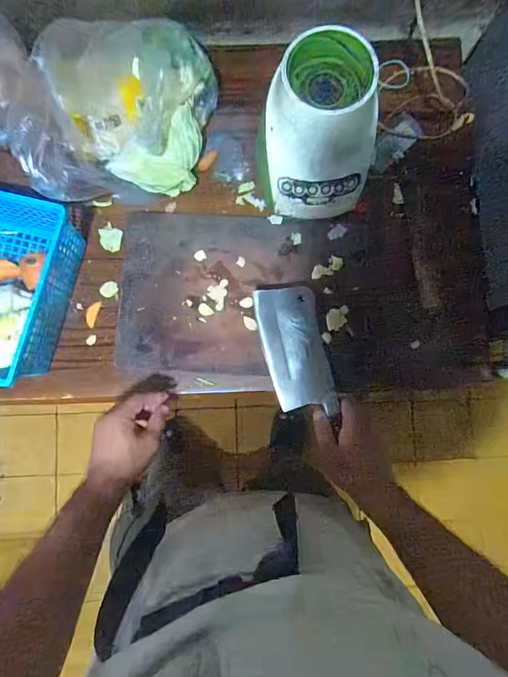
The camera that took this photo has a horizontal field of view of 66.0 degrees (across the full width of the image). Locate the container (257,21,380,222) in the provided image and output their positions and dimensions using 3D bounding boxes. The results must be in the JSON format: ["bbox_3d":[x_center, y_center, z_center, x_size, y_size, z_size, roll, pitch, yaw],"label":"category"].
[{"bbox_3d":[0.084,-0.275,0.531,0.146,0.183,0.170,-1,84,-1],"label":"container"}]

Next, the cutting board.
[{"bbox_3d":[-0.017,-0.071,0.592,0.358,0.012,0.241,2,84,-1],"label":"cutting board"}]

